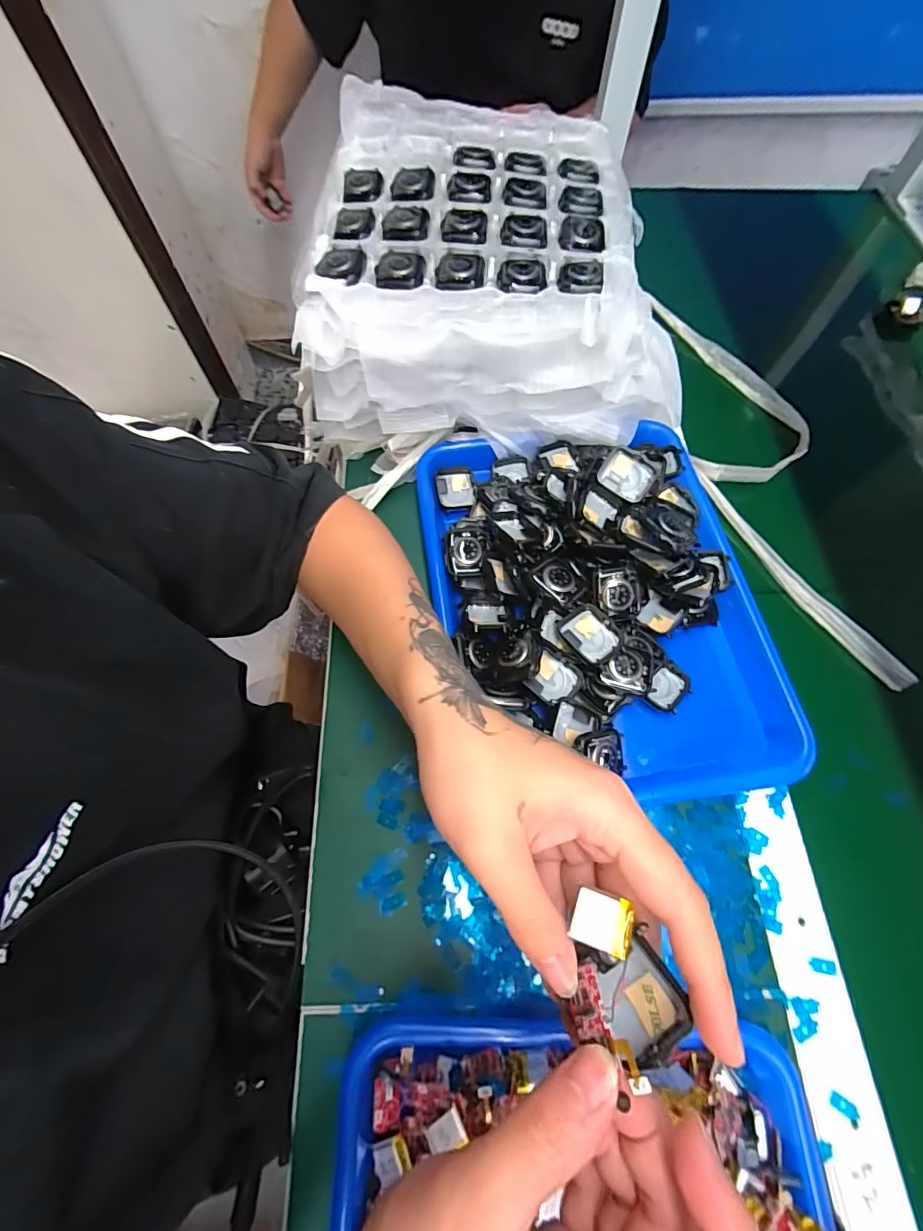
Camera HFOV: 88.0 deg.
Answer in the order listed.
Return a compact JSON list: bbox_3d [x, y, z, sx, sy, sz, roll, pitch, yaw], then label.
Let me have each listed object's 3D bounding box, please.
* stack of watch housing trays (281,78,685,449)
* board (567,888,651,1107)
[{"bbox_3d":[0.038,-0.342,0.472,0.325,0.118,0.347,2,64,2],"label":"stack of watch housing trays"},{"bbox_3d":[0.052,0.130,0.171,0.022,0.019,0.051,4,63,3],"label":"board"}]

